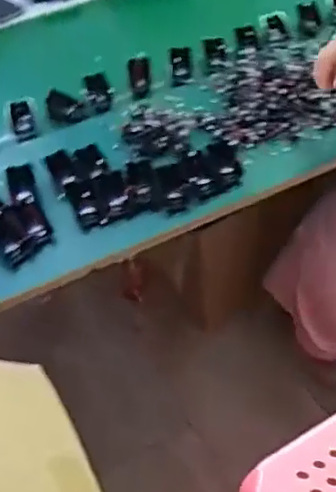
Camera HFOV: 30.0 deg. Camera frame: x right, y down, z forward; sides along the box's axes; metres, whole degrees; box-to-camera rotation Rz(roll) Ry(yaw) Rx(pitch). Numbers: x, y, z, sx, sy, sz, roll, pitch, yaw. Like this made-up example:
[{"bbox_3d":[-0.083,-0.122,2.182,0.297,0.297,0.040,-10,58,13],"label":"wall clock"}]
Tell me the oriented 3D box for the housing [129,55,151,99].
[{"bbox_3d":[-0.051,-0.307,1.142,0.036,0.074,0.019,-4,10,2],"label":"housing"}]

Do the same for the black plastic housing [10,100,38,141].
[{"bbox_3d":[-0.249,-0.216,1.071,0.035,0.033,0.070,-16,50,-9],"label":"black plastic housing"}]

